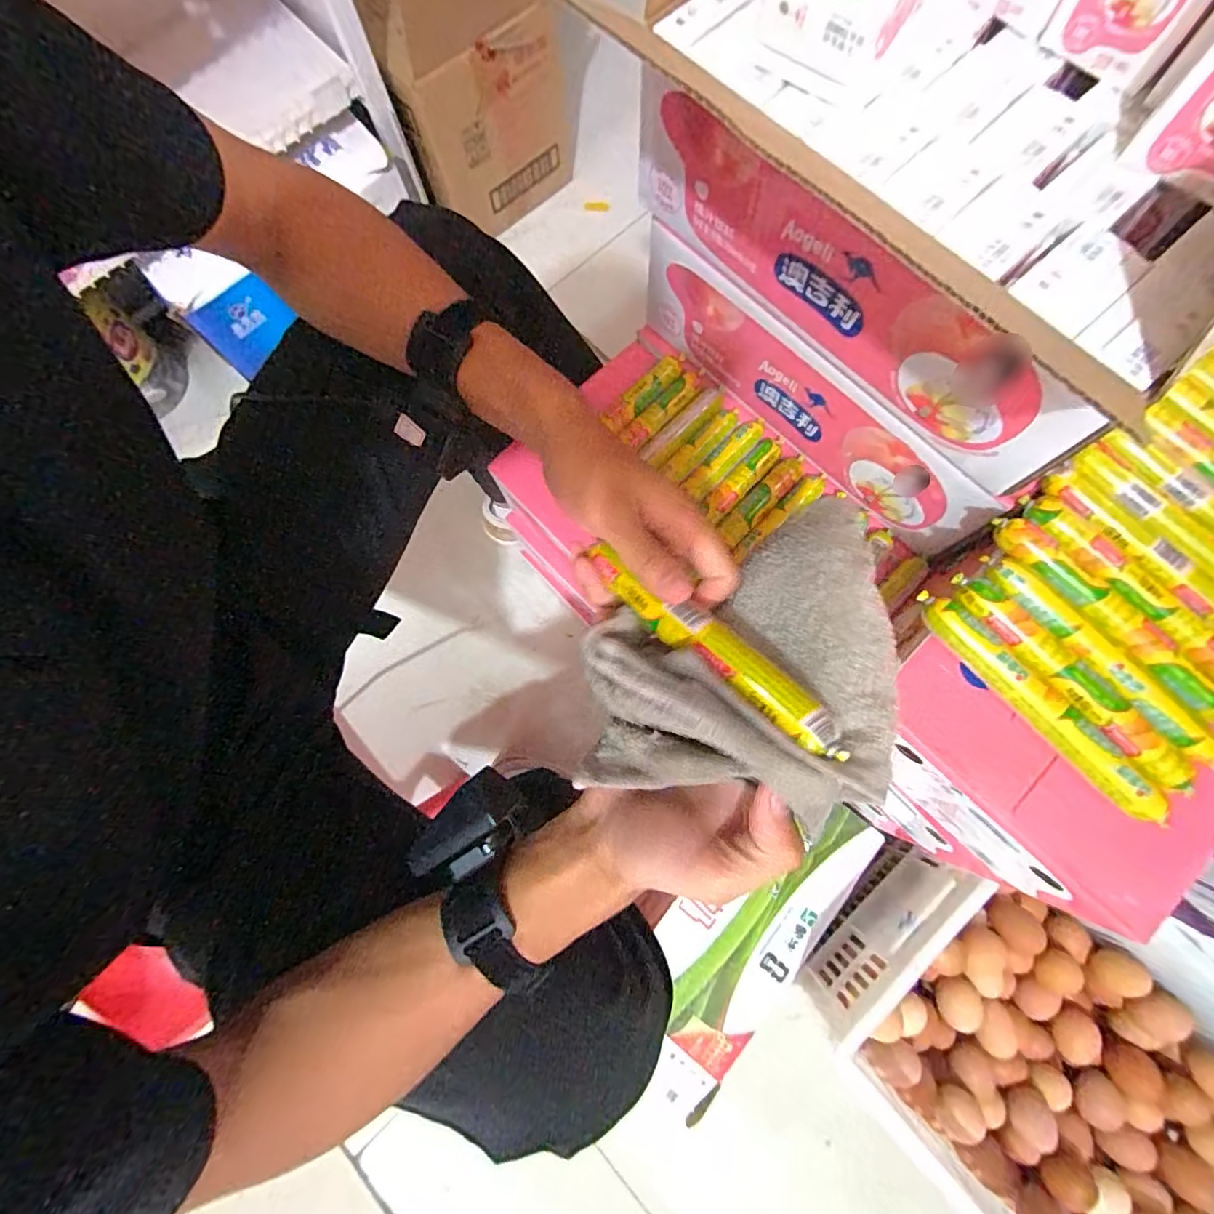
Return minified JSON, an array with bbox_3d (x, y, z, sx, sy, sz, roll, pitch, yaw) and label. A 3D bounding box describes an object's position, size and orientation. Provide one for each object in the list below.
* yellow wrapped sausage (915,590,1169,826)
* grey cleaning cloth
[{"bbox_3d":[0.257,0.057,0.325,0.026,0.019,0.169,-41,80,-7],"label":"yellow wrapped sausage"},{"bbox_3d":[0.058,0.016,0.257,0.129,0.068,0.144,6,78,3],"label":"grey cleaning cloth"}]

